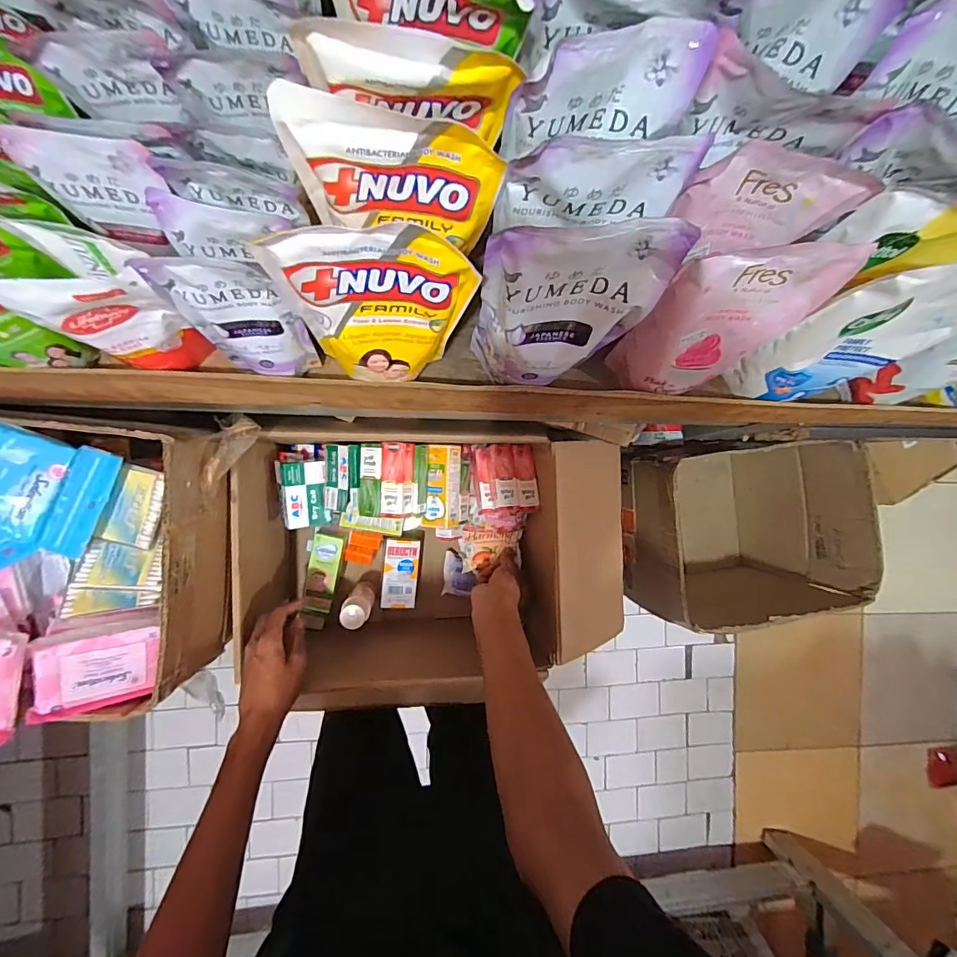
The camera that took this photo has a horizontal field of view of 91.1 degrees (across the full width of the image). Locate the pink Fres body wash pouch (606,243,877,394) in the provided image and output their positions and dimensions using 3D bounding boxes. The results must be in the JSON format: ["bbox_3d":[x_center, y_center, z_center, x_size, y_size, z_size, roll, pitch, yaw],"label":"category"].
[{"bbox_3d":[0.194,-0.119,0.389,0.118,0.169,0.070,-11,93,-9],"label":"pink Fres body wash pouch"}]

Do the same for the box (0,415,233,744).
[{"bbox_3d":[-0.485,0.075,0.450,0.408,0.131,0.267,4,90,-10],"label":"box"}]

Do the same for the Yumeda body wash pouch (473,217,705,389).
[{"bbox_3d":[0.063,-0.120,0.362,0.128,0.172,0.066,-9,92,-9],"label":"Yumeda body wash pouch"}]

